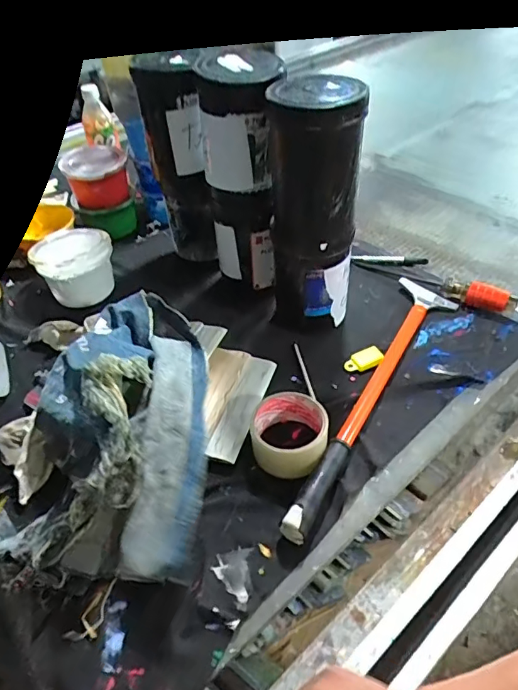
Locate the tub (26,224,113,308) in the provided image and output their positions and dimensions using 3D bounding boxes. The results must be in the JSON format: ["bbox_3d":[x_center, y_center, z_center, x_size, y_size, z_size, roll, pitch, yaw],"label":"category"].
[{"bbox_3d":[-0.297,-0.124,0.825,0.119,0.097,0.122,-2,44,2],"label":"tub"}]

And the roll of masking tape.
[{"bbox_3d":[0.035,0.102,0.578,0.086,0.047,0.089,-2,44,2],"label":"roll of masking tape"}]

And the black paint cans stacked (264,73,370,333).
[{"bbox_3d":[0.071,-0.163,0.659,0.107,0.319,0.098,2,44,6],"label":"black paint cans stacked"}]

